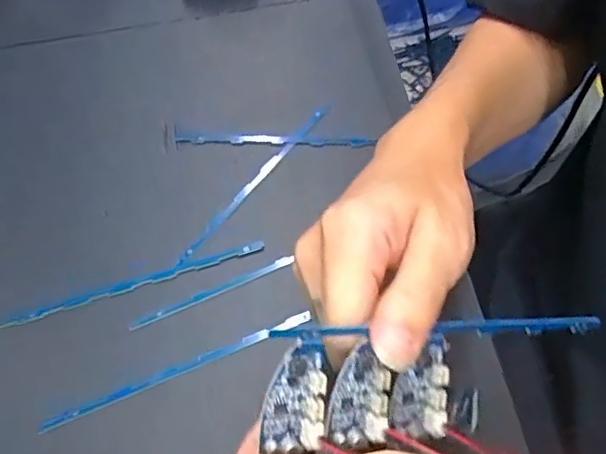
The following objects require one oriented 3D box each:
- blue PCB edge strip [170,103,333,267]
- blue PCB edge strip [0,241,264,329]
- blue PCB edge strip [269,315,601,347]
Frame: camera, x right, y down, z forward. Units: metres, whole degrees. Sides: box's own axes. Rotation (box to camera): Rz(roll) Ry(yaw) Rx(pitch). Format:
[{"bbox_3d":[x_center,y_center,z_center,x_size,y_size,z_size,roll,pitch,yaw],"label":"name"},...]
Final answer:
[{"bbox_3d":[-0.030,-0.030,0.390,0.008,0.008,0.144,35,67,17],"label":"blue PCB edge strip"},{"bbox_3d":[-0.100,0.034,0.361,0.156,0.009,0.006,-16,63,-8],"label":"blue PCB edge strip"},{"bbox_3d":[0.060,0.040,0.240,0.154,0.005,0.006,2,60,-25],"label":"blue PCB edge strip"}]

